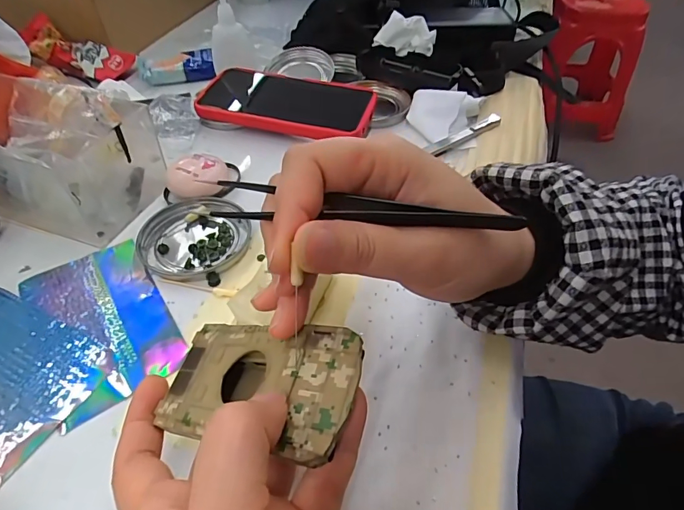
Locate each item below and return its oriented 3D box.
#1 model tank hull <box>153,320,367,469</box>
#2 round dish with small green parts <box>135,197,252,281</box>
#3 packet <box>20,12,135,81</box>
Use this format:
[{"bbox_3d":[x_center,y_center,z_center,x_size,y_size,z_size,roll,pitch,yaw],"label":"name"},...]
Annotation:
[{"bbox_3d":[-0.035,0.051,0.177,0.093,0.013,0.048,-8,39,35],"label":"model tank hull"},{"bbox_3d":[-0.109,-0.014,0.320,0.079,0.008,0.074,-6,48,-6],"label":"round dish with small green parts"},{"bbox_3d":[-0.305,-0.234,0.496,0.117,0.028,0.047,19,48,-7],"label":"packet"}]

